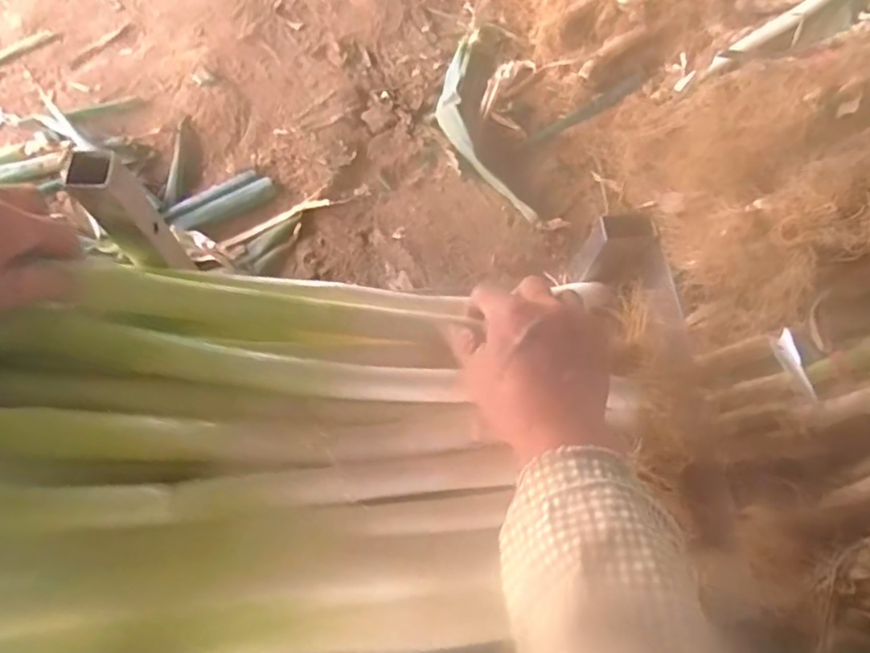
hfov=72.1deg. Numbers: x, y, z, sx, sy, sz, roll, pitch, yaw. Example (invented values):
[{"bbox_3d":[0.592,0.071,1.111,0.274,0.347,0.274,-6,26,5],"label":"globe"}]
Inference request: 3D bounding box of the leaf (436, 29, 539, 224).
[{"bbox_3d":[0.057,-0.322,0.925,0.098,0.021,0.395,-11,65,-3],"label":"leaf"}]

